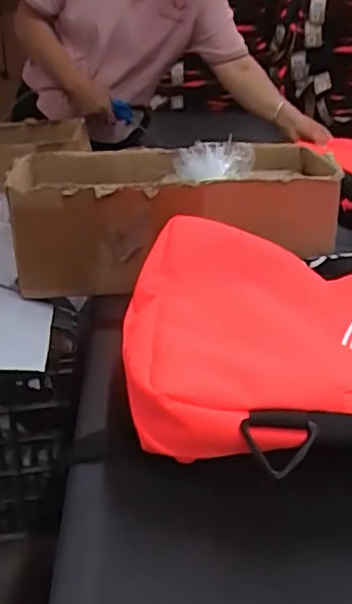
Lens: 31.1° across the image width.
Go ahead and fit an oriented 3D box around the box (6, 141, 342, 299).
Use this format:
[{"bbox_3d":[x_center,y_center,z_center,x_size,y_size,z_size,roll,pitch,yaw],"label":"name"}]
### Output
[{"bbox_3d":[0.001,-0.115,0.840,0.411,0.140,0.204,-3,24,-4],"label":"box"}]

